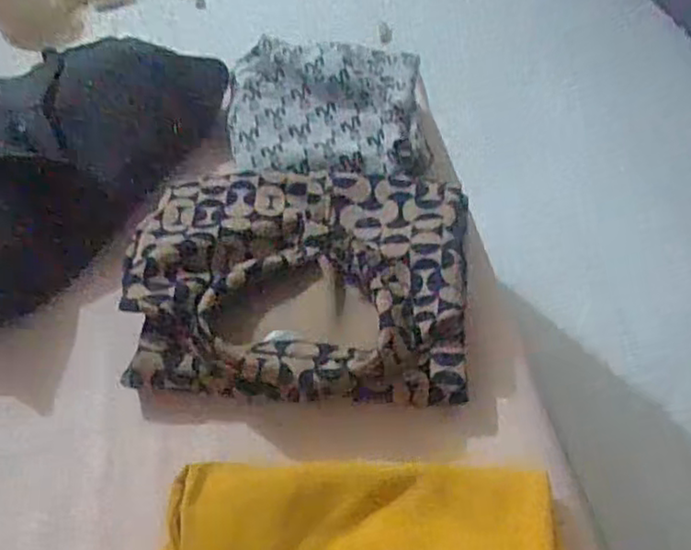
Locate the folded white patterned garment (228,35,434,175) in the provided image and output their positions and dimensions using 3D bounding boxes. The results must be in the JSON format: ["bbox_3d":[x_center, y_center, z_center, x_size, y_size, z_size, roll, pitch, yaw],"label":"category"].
[{"bbox_3d":[-0.026,-0.209,0.838,0.258,0.062,0.196,7,50,8],"label":"folded white patterned garment"}]

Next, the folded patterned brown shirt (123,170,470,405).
[{"bbox_3d":[-0.046,0.001,0.704,0.334,0.058,0.258,3,49,4],"label":"folded patterned brown shirt"}]

